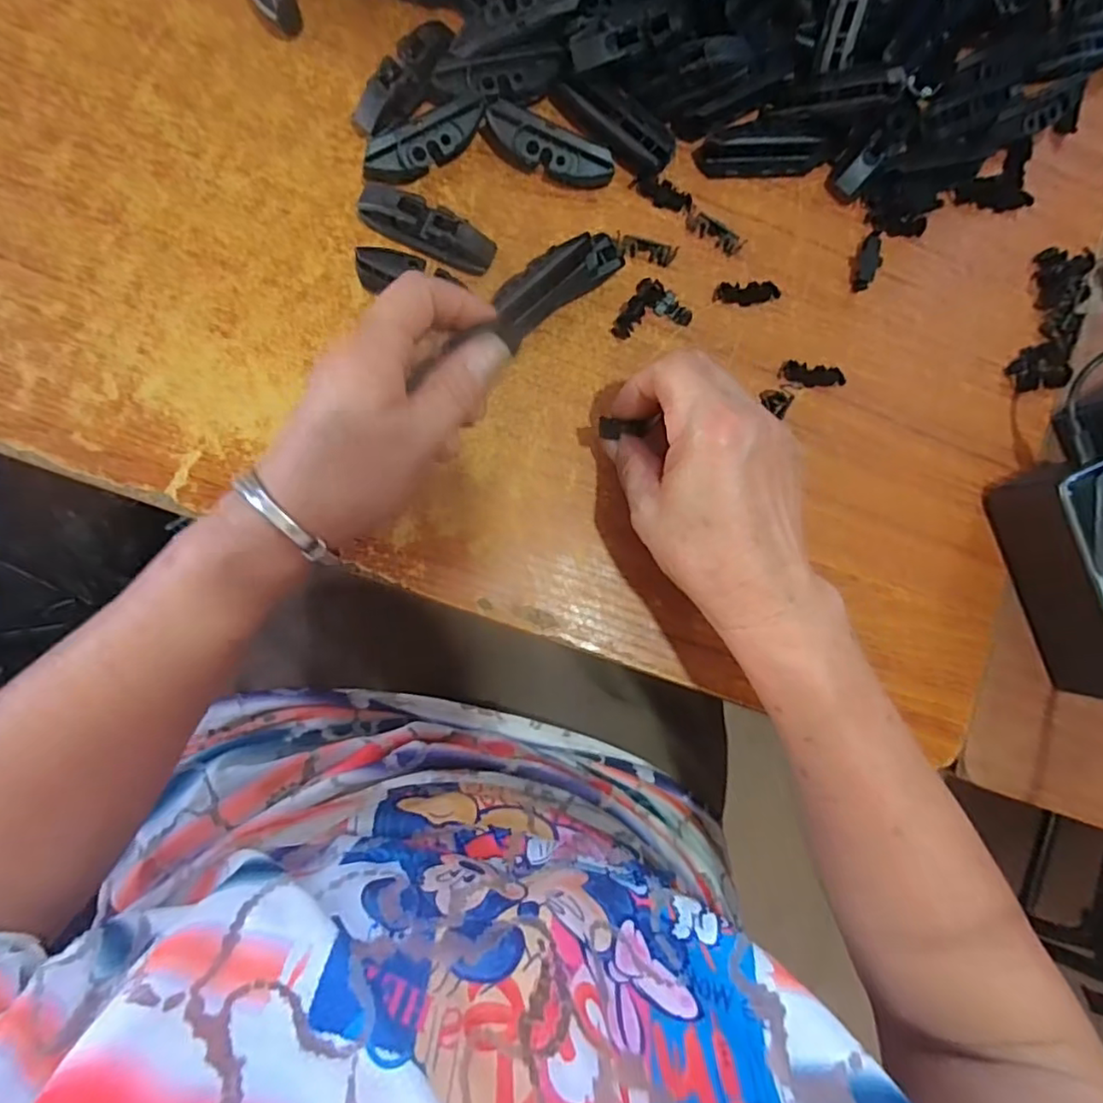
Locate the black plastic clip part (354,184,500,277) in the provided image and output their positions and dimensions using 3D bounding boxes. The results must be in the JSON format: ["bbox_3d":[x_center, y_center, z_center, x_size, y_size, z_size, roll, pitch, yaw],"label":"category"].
[{"bbox_3d":[-0.066,-0.170,0.327,0.073,0.018,0.021,23,84,-6],"label":"black plastic clip part"}]

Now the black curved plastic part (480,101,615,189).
[{"bbox_3d":[-0.002,-0.215,0.335,0.072,0.023,0.017,21,84,-6],"label":"black curved plastic part"}]

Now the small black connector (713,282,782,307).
[{"bbox_3d":[0.112,-0.148,0.354,0.036,0.006,0.012,-5,88,-8],"label":"small black connector"}]

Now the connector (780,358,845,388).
[{"bbox_3d":[0.150,-0.101,0.356,0.037,0.008,0.013,9,86,-7],"label":"connector"}]

